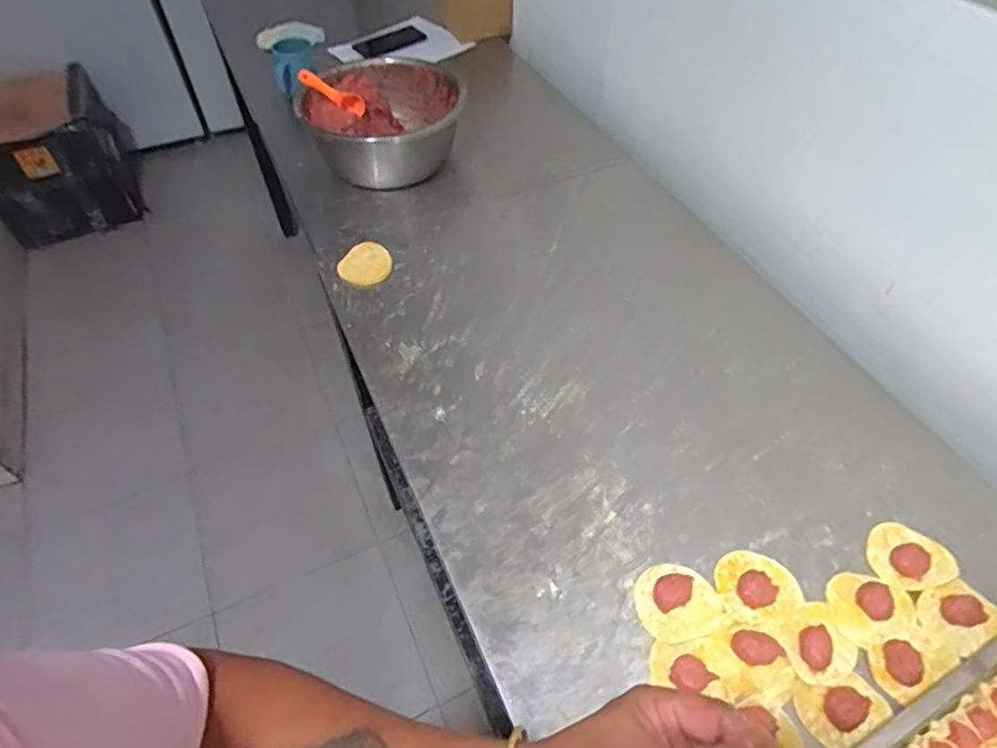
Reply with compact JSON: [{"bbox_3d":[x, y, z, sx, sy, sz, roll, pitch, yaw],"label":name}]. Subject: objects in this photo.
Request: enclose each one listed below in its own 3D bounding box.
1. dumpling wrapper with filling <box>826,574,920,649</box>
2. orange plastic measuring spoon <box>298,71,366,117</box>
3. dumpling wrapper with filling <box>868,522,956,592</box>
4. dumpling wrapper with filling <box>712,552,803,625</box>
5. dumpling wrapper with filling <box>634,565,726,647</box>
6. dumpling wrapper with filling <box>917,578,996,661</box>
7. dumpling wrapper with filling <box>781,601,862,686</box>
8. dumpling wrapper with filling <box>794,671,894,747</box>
[{"bbox_3d":[0.376,0.231,0.626,0.083,0.024,0.069,-19,53,-14],"label":"dumpling wrapper with filling"},{"bbox_3d":[-0.282,-0.482,1.062,0.040,0.135,0.029,-50,50,20],"label":"orange plastic measuring spoon"},{"bbox_3d":[0.434,0.192,0.658,0.075,0.011,0.073,0,50,0],"label":"dumpling wrapper with filling"},{"bbox_3d":[0.269,0.218,0.641,0.084,0.010,0.073,1,50,1],"label":"dumpling wrapper with filling"},{"bbox_3d":[0.182,0.231,0.633,0.082,0.007,0.076,0,50,0],"label":"dumpling wrapper with filling"},{"bbox_3d":[0.458,0.240,0.618,0.070,0.014,0.060,-21,53,-16],"label":"dumpling wrapper with filling"},{"bbox_3d":[0.311,0.260,0.602,0.068,0.011,0.067,0,50,0],"label":"dumpling wrapper with filling"},{"bbox_3d":[0.316,0.306,0.572,0.076,0.013,0.059,-23,54,-17],"label":"dumpling wrapper with filling"}]

